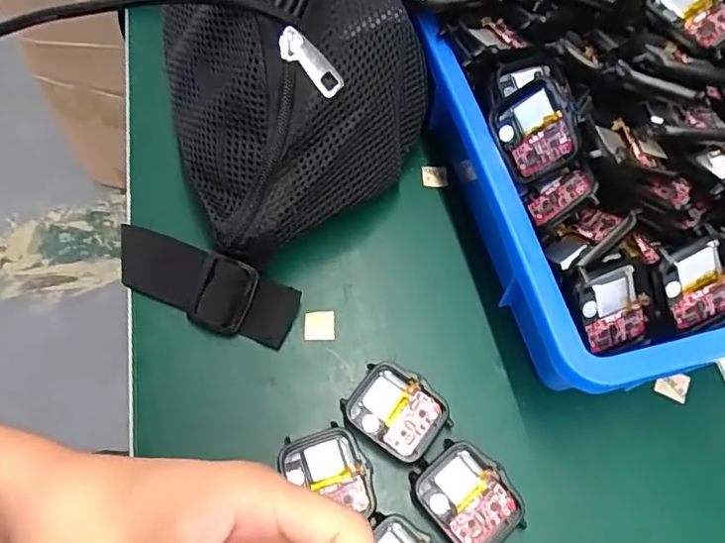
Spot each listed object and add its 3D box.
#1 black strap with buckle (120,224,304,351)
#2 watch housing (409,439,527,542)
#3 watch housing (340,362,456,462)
[{"bbox_3d":[-0.087,0.005,0.296,0.106,0.020,0.035,22,62,8],"label":"black strap with buckle"},{"bbox_3d":[0.048,0.102,0.254,0.038,0.007,0.046,-34,69,-20],"label":"watch housing"},{"bbox_3d":[0.016,0.068,0.273,0.046,0.009,0.037,30,64,12],"label":"watch housing"}]

